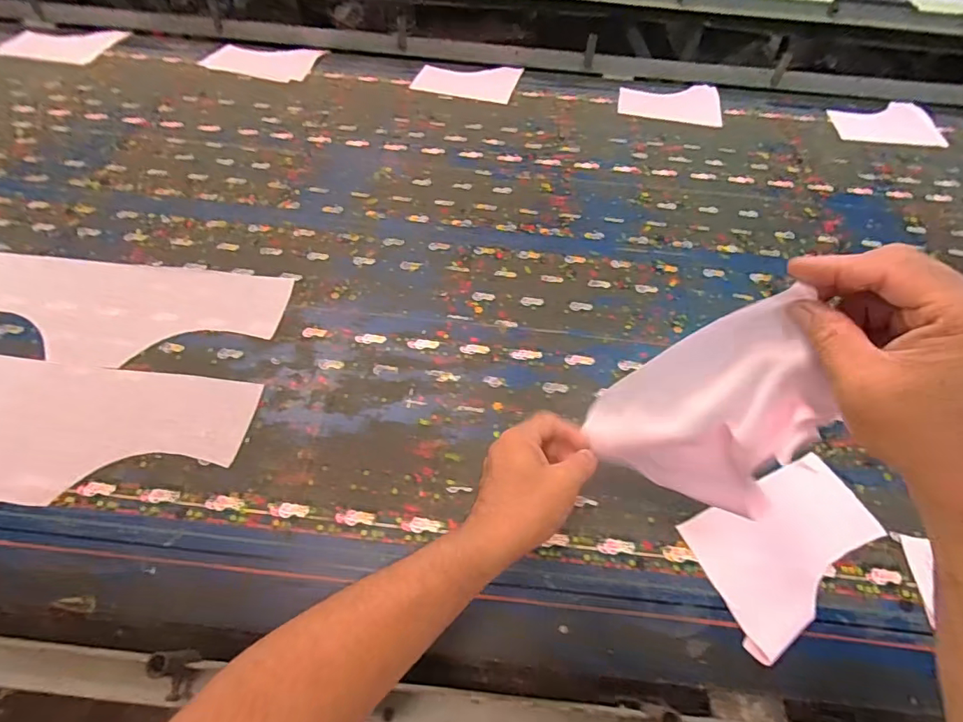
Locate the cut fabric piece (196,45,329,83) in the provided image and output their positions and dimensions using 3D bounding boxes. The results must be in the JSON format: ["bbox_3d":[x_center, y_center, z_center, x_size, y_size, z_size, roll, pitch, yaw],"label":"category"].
[{"bbox_3d":[-0.517,-0.702,1.120,0.251,0.009,0.153,7,54,2],"label":"cut fabric piece"}]

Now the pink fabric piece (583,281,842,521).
[{"bbox_3d":[0.163,0.028,0.355,0.142,0.190,0.021,29,42,26],"label":"pink fabric piece"}]

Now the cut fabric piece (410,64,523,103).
[{"bbox_3d":[-0.030,-0.663,1.119,0.227,0.007,0.176,14,55,7],"label":"cut fabric piece"}]

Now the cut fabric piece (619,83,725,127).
[{"bbox_3d":[0.435,-0.601,1.103,0.224,0.007,0.164,10,57,8],"label":"cut fabric piece"}]

